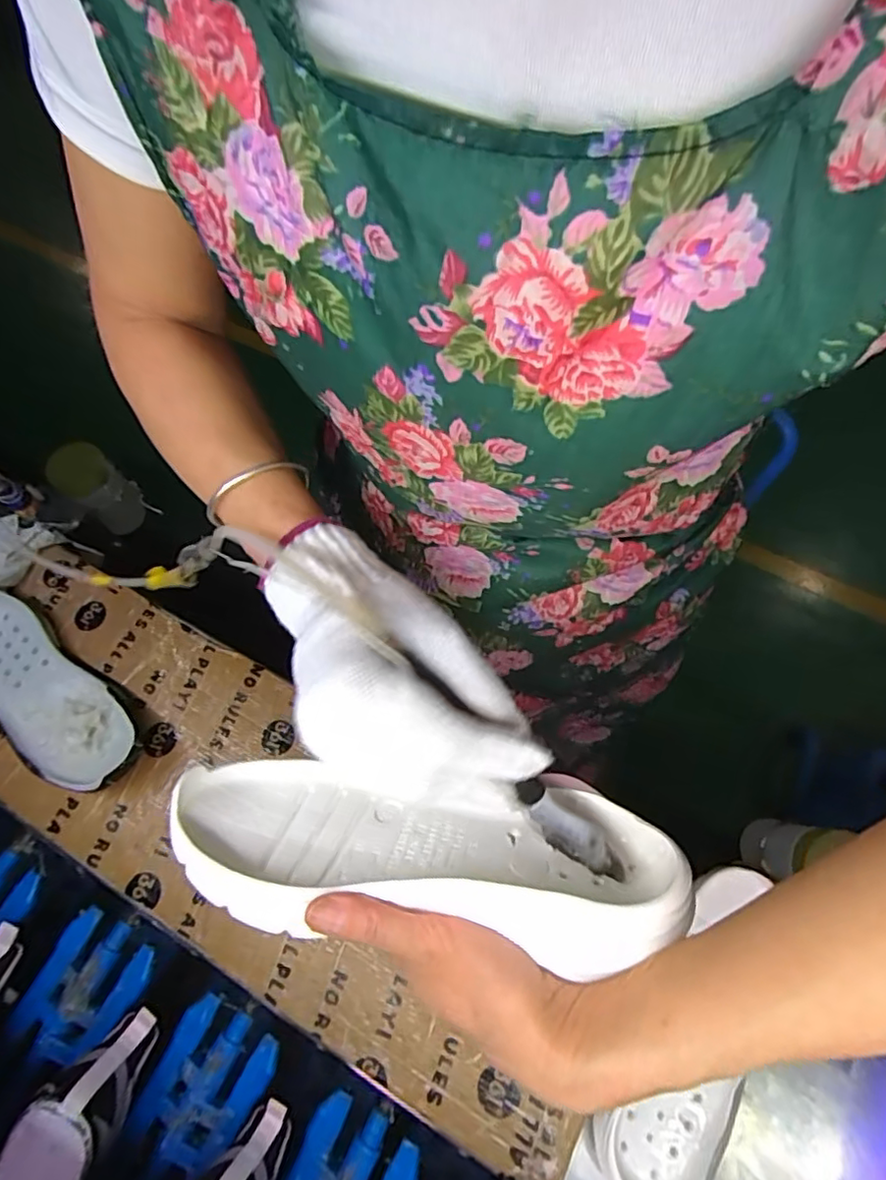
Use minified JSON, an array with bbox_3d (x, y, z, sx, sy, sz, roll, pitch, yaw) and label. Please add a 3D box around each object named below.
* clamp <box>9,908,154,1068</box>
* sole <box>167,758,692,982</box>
[{"bbox_3d":[-0.314,0.349,0.514,0.091,0.024,0.104,21,68,10],"label":"clamp"},{"bbox_3d":[-0.010,0.131,0.301,0.249,0.048,0.104,3,24,12],"label":"sole"}]

